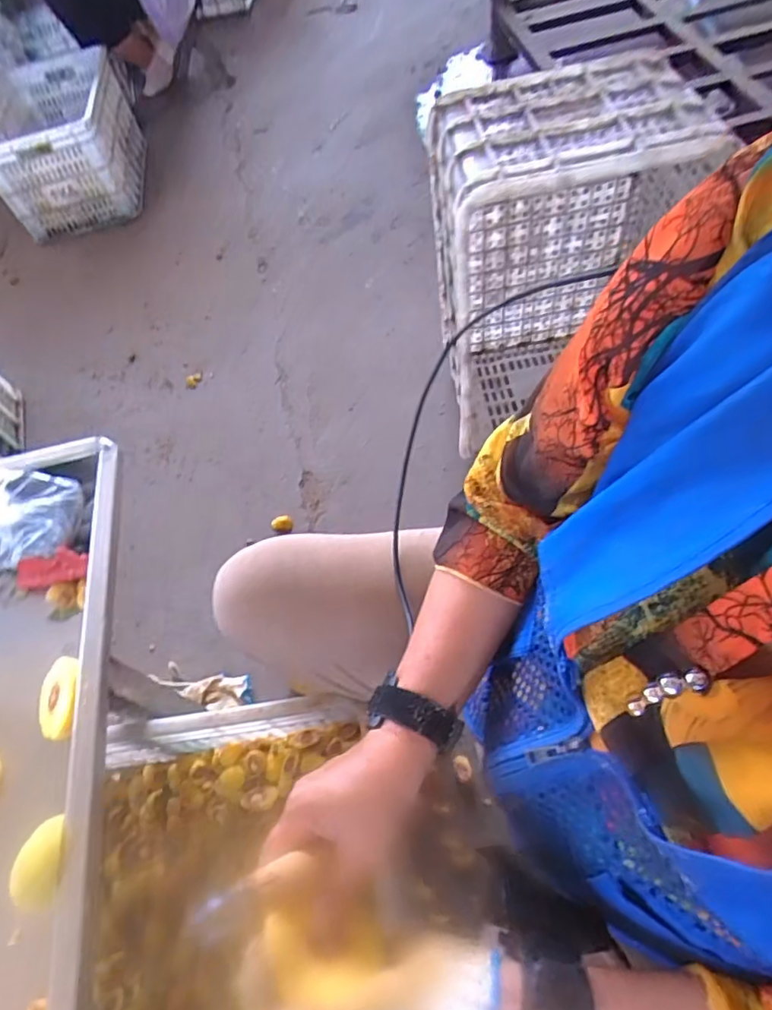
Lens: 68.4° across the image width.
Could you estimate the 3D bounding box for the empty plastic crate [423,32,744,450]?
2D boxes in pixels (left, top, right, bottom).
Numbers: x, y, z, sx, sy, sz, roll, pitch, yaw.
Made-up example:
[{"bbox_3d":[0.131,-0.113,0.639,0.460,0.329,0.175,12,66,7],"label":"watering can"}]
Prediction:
[{"bbox_3d":[0.280,-0.368,0.974,0.356,0.548,0.299,-9,58,4],"label":"empty plastic crate"}]

